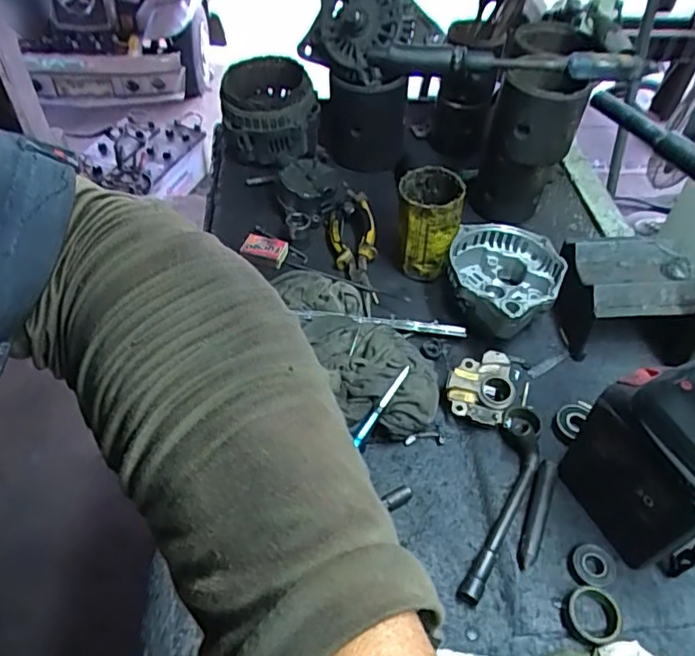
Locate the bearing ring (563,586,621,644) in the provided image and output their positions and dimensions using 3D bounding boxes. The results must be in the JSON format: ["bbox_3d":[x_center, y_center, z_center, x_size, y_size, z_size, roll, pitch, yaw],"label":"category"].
[{"bbox_3d":[0.190,0.223,0.448,0.040,0.019,0.040,2,49,-2],"label":"bearing ring"}]

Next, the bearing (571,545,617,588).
[{"bbox_3d":[0.204,0.196,0.477,0.038,0.006,0.033,-13,51,-15],"label":"bearing"}]

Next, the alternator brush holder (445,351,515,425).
[{"bbox_3d":[0.132,0.058,0.572,0.062,0.033,0.071,22,51,15],"label":"alternator brush holder"}]

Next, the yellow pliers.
[{"bbox_3d":[0.009,-0.098,0.715,0.054,0.033,0.191,-1,49,-5],"label":"yellow pliers"}]

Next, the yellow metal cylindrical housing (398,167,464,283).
[{"bbox_3d":[0.092,-0.118,0.680,0.068,0.121,0.071,2,49,-2],"label":"yellow metal cylindrical housing"}]

